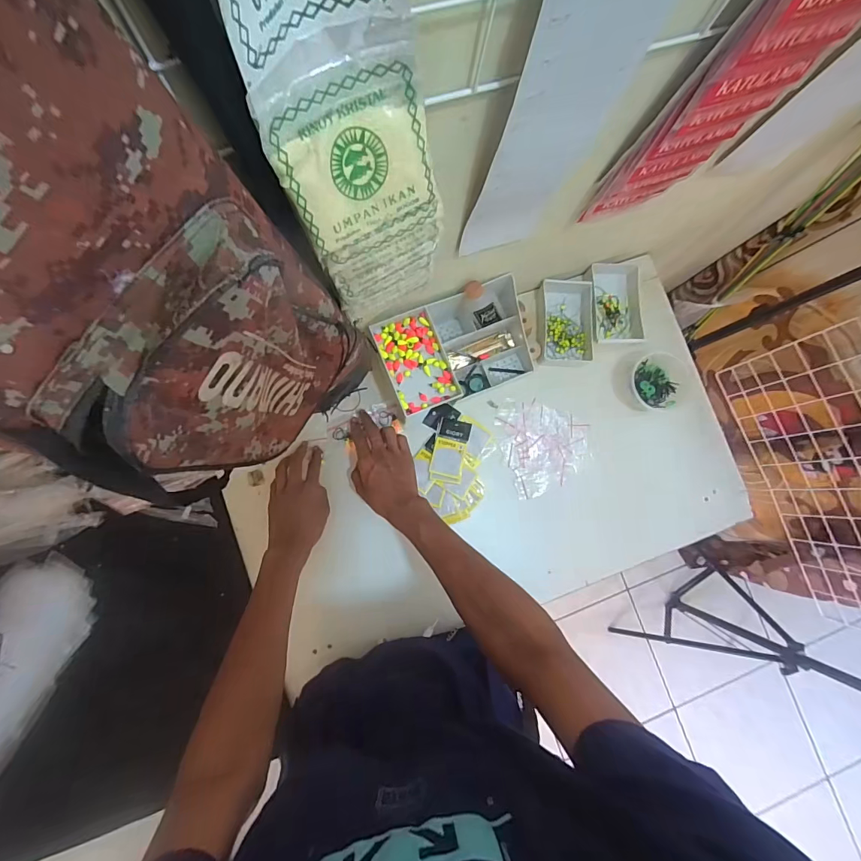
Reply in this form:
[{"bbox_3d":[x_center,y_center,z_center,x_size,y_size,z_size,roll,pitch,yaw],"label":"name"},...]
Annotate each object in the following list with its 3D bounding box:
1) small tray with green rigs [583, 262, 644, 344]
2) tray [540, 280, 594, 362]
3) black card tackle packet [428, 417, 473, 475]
[{"bbox_3d":[0.314,-0.215,0.720,0.087,0.029,0.139,0,84,-6],"label":"small tray with green rigs"},{"bbox_3d":[0.228,-0.189,0.718,0.084,0.036,0.149,2,83,-5],"label":"tray"},{"bbox_3d":[0.033,0.028,0.681,0.052,0.007,0.090,12,74,6],"label":"black card tackle packet"}]

